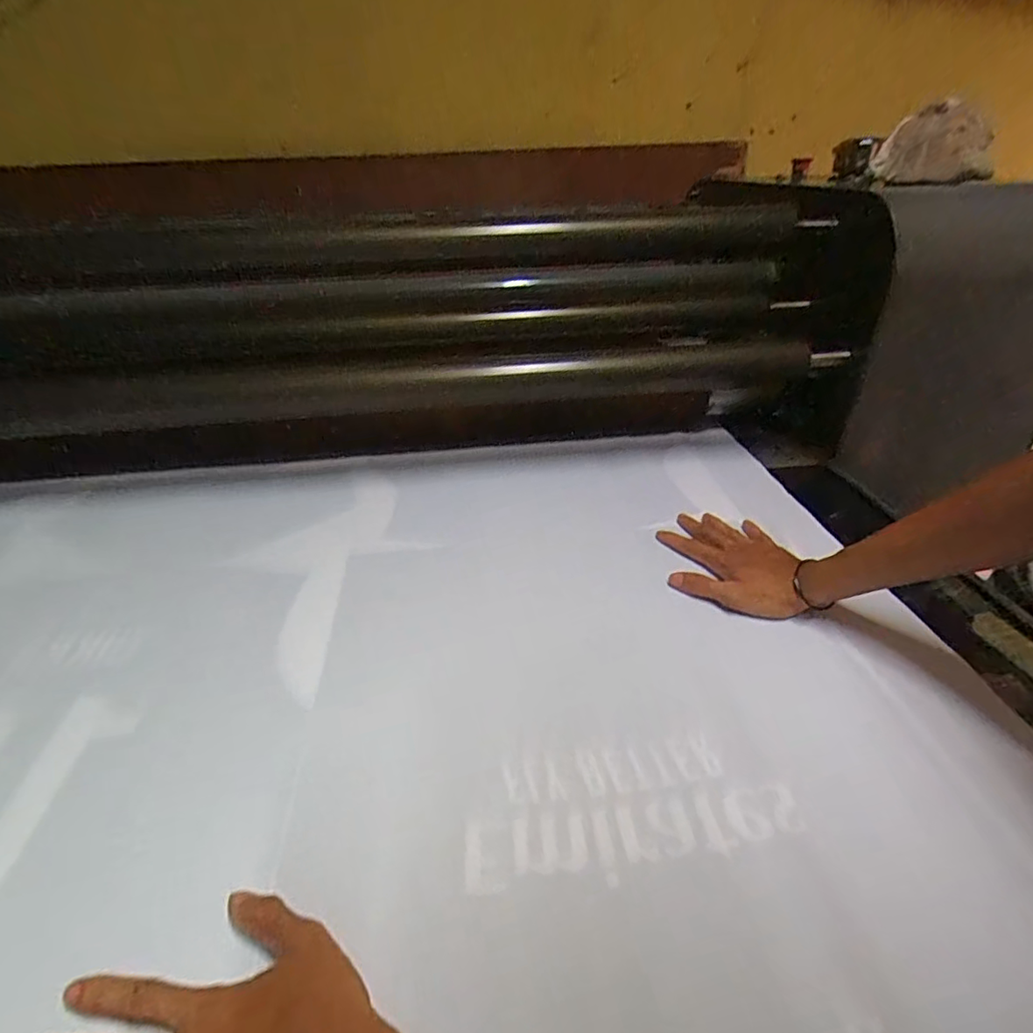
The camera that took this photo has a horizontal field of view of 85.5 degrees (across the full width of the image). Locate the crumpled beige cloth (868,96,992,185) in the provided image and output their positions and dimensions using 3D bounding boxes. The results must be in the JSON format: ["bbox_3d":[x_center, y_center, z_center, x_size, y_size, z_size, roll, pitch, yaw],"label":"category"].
[{"bbox_3d":[0.533,-0.472,0.705,0.128,0.088,0.015,17,21,22],"label":"crumpled beige cloth"}]

